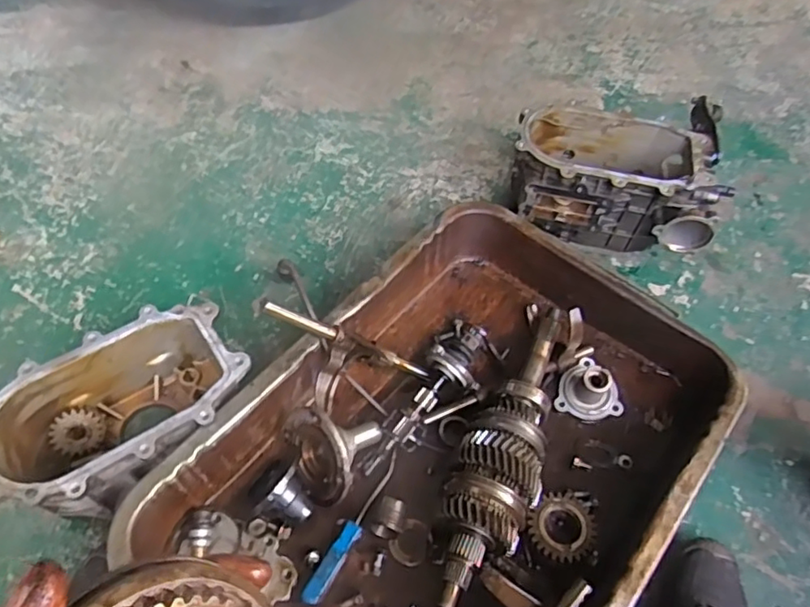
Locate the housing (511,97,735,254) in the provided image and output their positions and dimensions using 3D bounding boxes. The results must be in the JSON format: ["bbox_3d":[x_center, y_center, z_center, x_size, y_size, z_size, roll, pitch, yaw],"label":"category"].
[{"bbox_3d":[0.309,-0.187,0.906,0.289,0.143,0.214,8,57,2],"label":"housing"}]

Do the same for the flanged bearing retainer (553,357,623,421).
[{"bbox_3d":[0.236,0.108,0.768,0.078,0.056,0.084,-16,59,-13],"label":"flanged bearing retainer"}]

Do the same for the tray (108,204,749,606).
[{"bbox_3d":[0.070,0.168,0.686,0.453,0.107,0.616,36,62,19],"label":"tray"}]

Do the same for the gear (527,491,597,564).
[{"bbox_3d":[0.181,0.250,0.673,0.081,0.021,0.070,-30,63,-21],"label":"gear"}]

